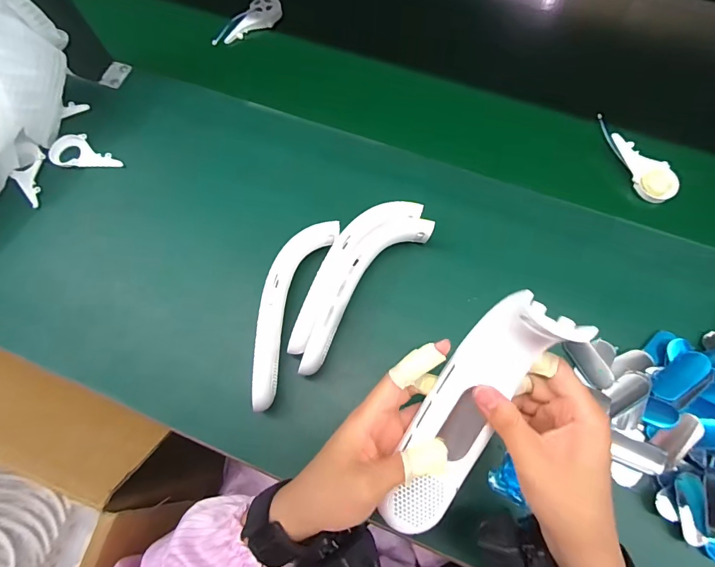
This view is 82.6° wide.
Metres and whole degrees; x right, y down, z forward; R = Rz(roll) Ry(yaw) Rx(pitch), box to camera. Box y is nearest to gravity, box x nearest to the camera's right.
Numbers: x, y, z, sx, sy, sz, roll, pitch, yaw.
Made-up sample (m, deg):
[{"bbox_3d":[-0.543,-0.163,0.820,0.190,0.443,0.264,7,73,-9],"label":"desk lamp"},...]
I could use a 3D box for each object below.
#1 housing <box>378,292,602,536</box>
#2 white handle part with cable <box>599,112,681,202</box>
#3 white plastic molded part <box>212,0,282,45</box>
[{"bbox_3d":[0.072,0.089,0.269,0.050,0.043,0.186,25,109,7],"label":"housing"},{"bbox_3d":[0.327,-0.150,0.485,0.036,0.024,0.124,-34,73,-8],"label":"white handle part with cable"},{"bbox_3d":[-0.155,-0.366,0.579,0.043,0.022,0.118,32,76,13],"label":"white plastic molded part"}]

